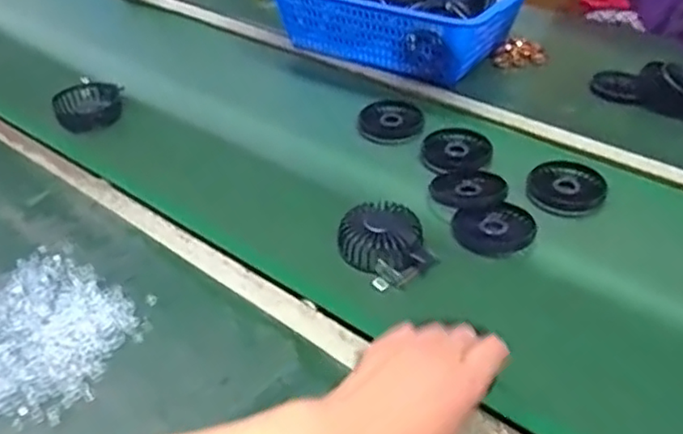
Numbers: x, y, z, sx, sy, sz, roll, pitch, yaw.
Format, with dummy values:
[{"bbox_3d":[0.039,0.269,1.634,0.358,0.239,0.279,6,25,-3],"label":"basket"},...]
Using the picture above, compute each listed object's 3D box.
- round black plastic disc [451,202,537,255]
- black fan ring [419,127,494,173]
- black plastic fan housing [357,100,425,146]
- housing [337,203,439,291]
[{"bbox_3d":[0.164,0.011,0.702,0.086,0.022,0.068,10,41,15],"label":"round black plastic disc"},{"bbox_3d":[0.141,-0.083,0.802,0.086,0.008,0.085,-1,39,1],"label":"black fan ring"},{"bbox_3d":[0.066,-0.128,0.870,0.084,0.013,0.095,-5,39,-3],"label":"black plastic fan housing"},{"bbox_3d":[0.046,0.025,0.675,0.085,0.035,0.105,-27,46,-27],"label":"housing"}]

